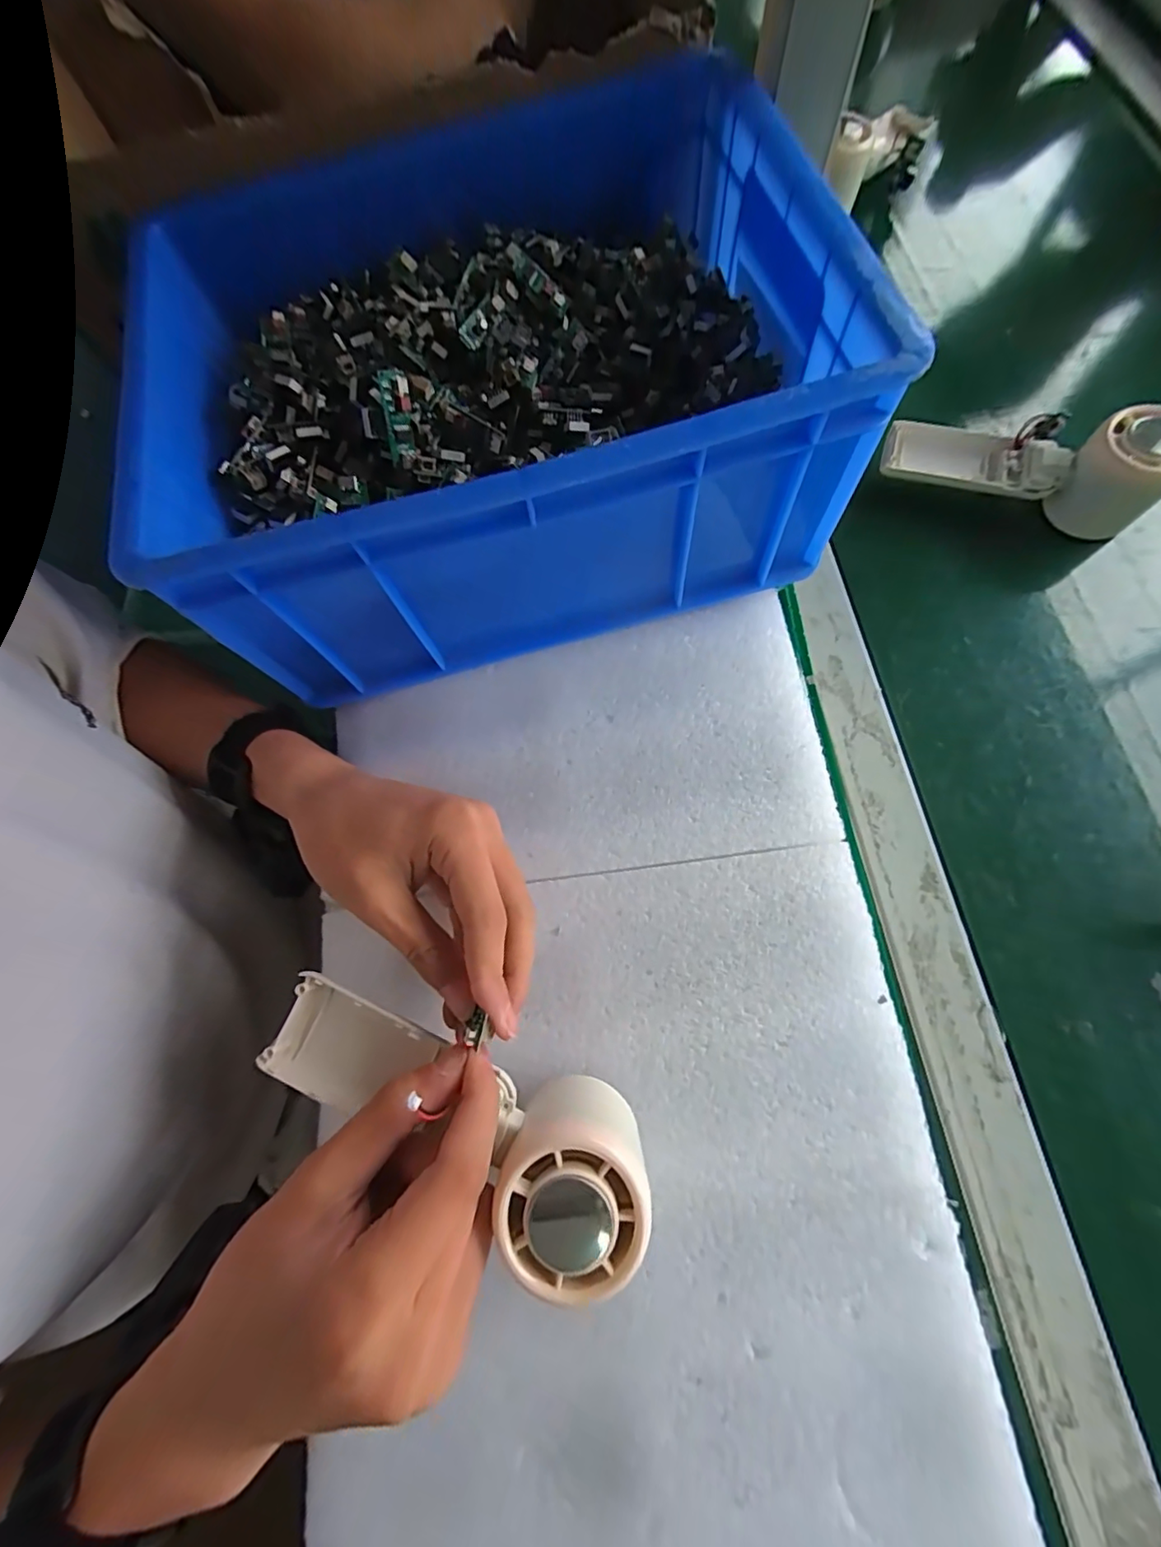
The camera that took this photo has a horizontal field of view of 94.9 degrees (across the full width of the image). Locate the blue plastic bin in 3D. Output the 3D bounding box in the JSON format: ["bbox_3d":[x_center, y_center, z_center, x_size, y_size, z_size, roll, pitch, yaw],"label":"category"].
[{"bbox_3d":[-0.050,-0.225,0.300,0.325,0.125,0.281,-13,73,-2],"label":"blue plastic bin"}]

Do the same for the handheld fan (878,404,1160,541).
[{"bbox_3d":[0.286,-0.199,0.352,0.159,0.059,0.054,22,75,21],"label":"handheld fan"}]

